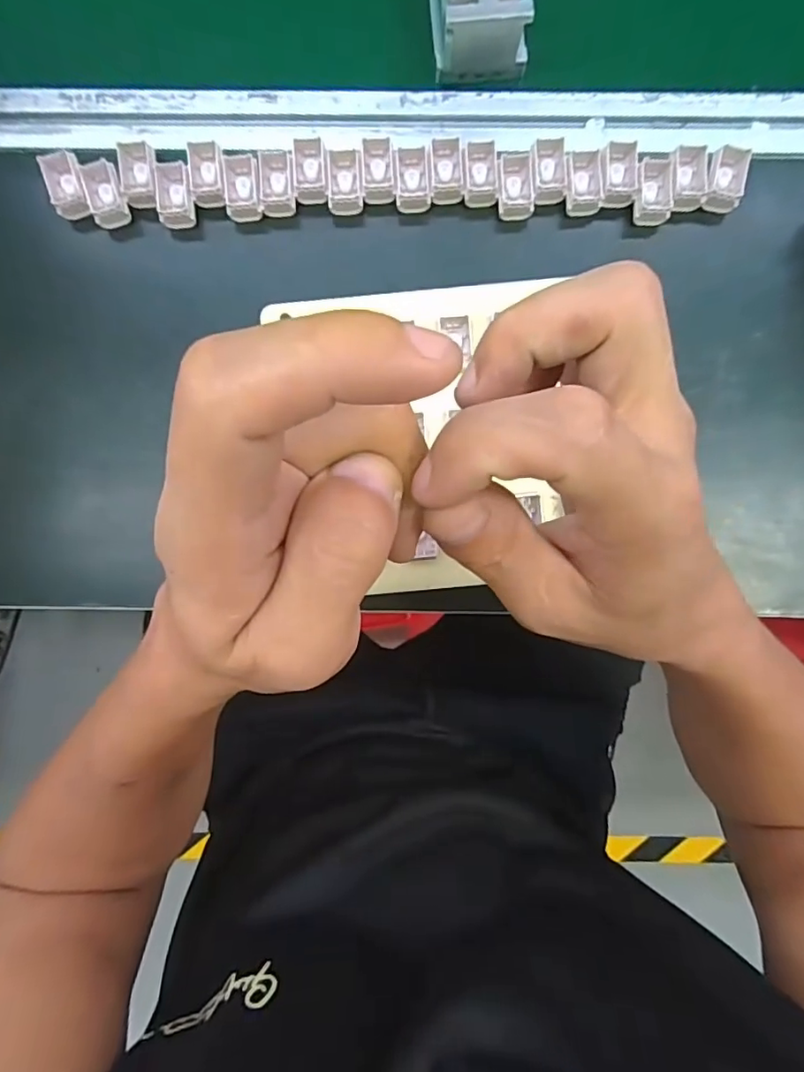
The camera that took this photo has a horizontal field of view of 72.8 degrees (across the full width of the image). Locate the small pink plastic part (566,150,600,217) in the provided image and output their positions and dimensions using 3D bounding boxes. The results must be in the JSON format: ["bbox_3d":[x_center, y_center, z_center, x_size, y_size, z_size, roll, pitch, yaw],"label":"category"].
[{"bbox_3d":[0.115,-0.222,0.344,0.021,0.010,0.035,-3,88,0],"label":"small pink plastic part"}]

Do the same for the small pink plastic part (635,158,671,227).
[{"bbox_3d":[0.157,-0.217,0.343,0.021,0.011,0.037,-4,88,0],"label":"small pink plastic part"}]

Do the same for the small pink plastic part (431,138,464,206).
[{"bbox_3d":[0.028,-0.233,0.346,0.020,0.010,0.041,-2,88,0],"label":"small pink plastic part"}]

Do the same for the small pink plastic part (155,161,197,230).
[{"bbox_3d":[-0.144,-0.218,0.347,0.021,0.010,0.039,-5,88,0],"label":"small pink plastic part"}]

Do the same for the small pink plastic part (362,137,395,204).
[{"bbox_3d":[-0.015,-0.233,0.347,0.019,0.010,0.038,-4,88,0],"label":"small pink plastic part"}]

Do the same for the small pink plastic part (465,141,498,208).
[{"bbox_3d":[0.050,-0.229,0.345,0.019,0.009,0.038,0,88,0],"label":"small pink plastic part"}]

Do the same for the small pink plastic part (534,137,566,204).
[{"bbox_3d":[0.093,-0.230,0.344,0.020,0.011,0.037,3,88,0],"label":"small pink plastic part"}]

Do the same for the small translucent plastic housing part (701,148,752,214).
[{"bbox_3d":[0.204,-0.224,0.342,0.022,0.010,0.037,13,88,1],"label":"small translucent plastic housing part"}]

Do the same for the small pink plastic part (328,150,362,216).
[{"bbox_3d":[-0.036,-0.227,0.346,0.022,0.011,0.039,0,88,0],"label":"small pink plastic part"}]

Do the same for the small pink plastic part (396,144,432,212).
[{"bbox_3d":[0.007,-0.226,0.346,0.023,0.011,0.036,0,88,0],"label":"small pink plastic part"}]

